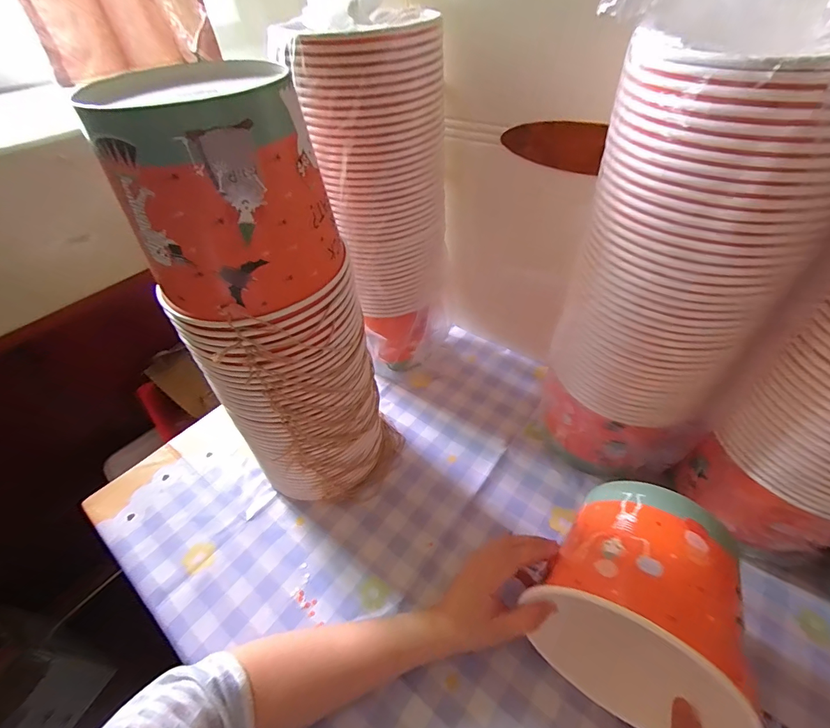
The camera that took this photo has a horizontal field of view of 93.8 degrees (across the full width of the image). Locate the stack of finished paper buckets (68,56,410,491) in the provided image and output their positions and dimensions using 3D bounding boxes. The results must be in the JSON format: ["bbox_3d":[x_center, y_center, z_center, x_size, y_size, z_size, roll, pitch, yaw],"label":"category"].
[{"bbox_3d":[-0.129,-0.021,0.381,0.155,0.419,0.140,-36,54,-27],"label":"stack of finished paper buckets"}]

